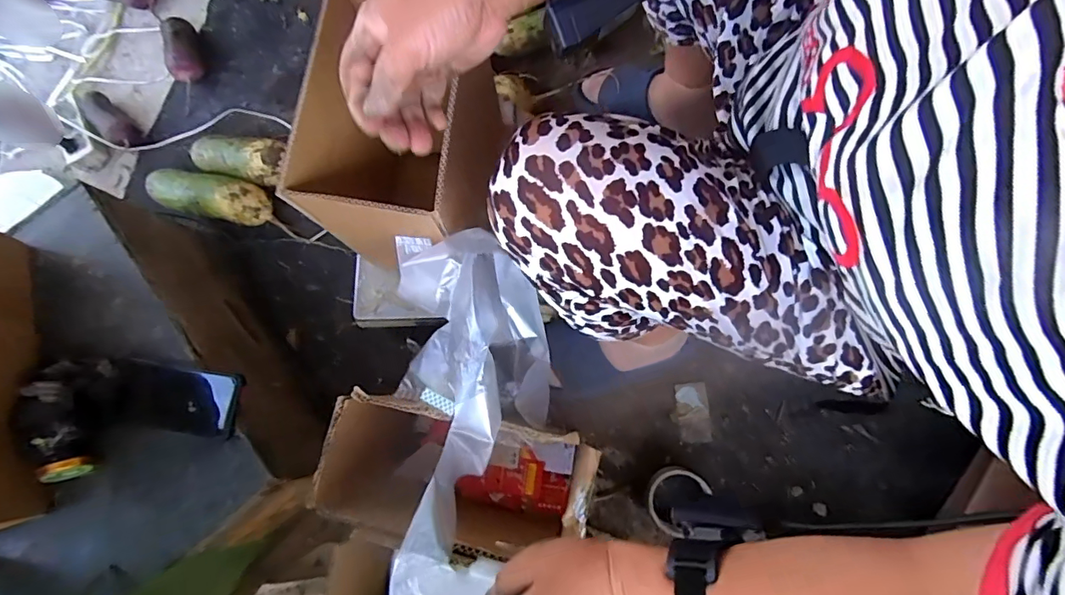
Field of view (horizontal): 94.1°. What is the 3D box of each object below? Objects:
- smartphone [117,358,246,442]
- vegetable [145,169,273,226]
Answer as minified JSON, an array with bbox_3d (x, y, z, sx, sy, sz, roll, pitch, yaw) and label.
[{"bbox_3d":[-0.432,0.121,0.599,0.168,0.014,0.075,6,84,9],"label":"smartphone"},{"bbox_3d":[-0.552,-0.174,0.851,0.208,0.067,0.073,11,77,4],"label":"vegetable"}]

